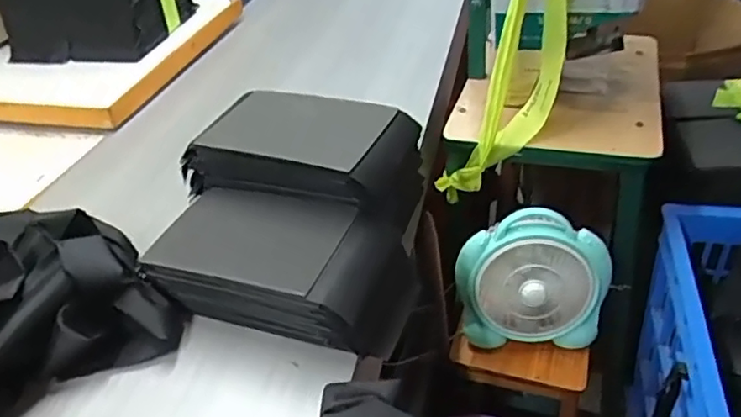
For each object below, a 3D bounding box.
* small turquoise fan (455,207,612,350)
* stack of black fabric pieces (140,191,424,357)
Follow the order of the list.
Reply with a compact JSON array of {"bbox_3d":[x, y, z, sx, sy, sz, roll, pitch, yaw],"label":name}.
[{"bbox_3d":[0.265,0.116,1.024,0.239,0.219,0.097,-1,37,7],"label":"small turquoise fan"},{"bbox_3d":[-0.101,0.068,0.741,0.286,0.097,0.155,9,39,19],"label":"stack of black fabric pieces"}]

